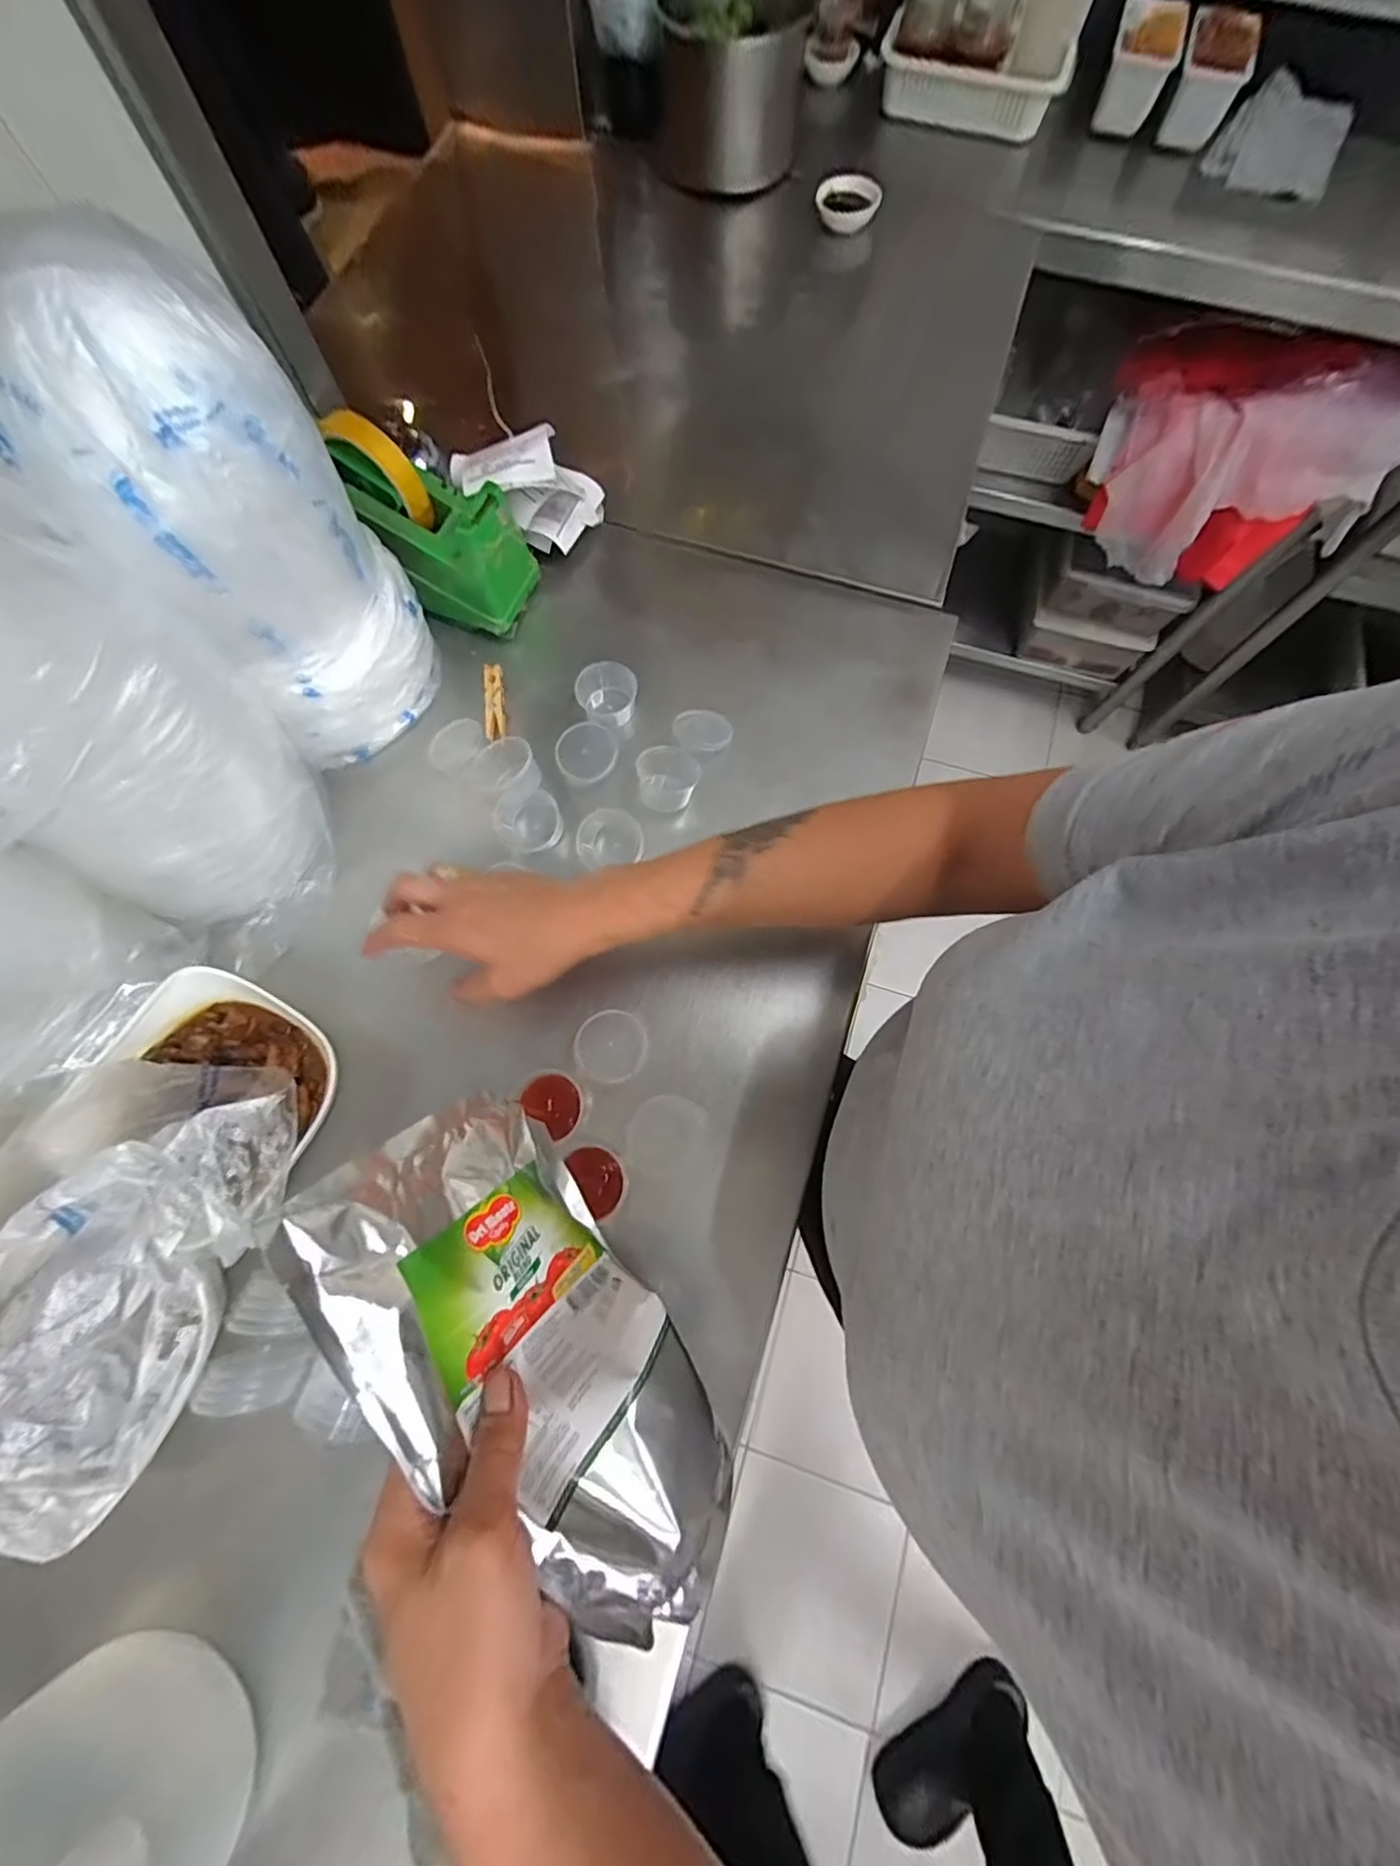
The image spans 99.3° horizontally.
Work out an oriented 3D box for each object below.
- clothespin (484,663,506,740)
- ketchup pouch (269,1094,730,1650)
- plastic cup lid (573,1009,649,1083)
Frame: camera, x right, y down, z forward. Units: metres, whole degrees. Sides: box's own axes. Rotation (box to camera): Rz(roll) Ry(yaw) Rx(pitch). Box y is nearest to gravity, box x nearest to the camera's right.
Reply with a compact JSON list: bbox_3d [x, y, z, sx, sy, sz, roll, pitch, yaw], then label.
[{"bbox_3d":[-0.178,-0.200,0.510,0.018,0.006,0.069,-7,73,-2],"label":"clothespin"},{"bbox_3d":[-0.073,0.194,0.281,0.234,0.128,0.036,50,124,4],"label":"ketchup pouch"},{"bbox_3d":[-0.062,0.077,0.413,0.047,0.010,0.048,0,73,0],"label":"plastic cup lid"}]

